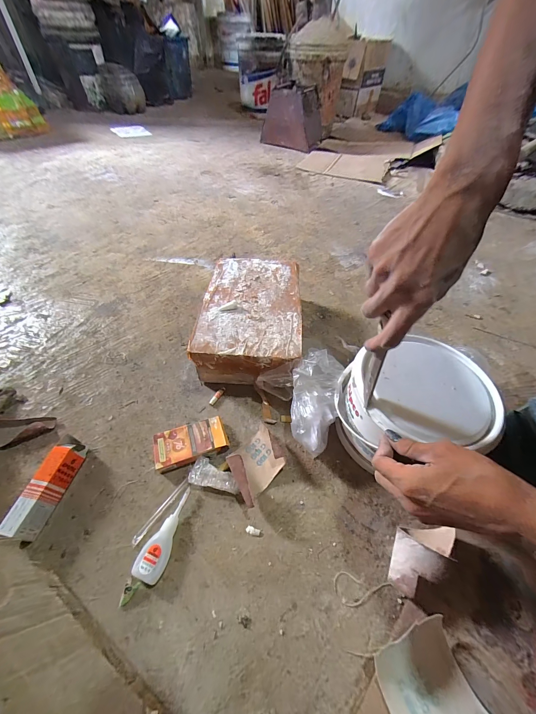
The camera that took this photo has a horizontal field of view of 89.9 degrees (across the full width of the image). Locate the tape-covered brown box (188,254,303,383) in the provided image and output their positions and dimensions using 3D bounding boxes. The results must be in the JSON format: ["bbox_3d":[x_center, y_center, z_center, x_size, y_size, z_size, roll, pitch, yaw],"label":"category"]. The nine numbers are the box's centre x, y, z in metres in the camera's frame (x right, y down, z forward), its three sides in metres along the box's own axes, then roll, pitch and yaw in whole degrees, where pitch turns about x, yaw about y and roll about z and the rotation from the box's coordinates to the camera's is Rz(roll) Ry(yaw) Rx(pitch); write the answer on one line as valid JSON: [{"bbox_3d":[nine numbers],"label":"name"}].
[{"bbox_3d":[-0.030,-0.076,0.526,0.175,0.092,0.273,4,49,0],"label":"tape-covered brown box"}]

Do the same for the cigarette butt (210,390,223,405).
[{"bbox_3d":[-0.088,0.069,0.461,0.009,0.006,0.032,24,52,16],"label":"cigarette butt"}]

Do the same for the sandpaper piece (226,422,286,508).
[{"bbox_3d":[-0.014,0.143,0.380,0.094,0.043,0.075,-33,59,-28],"label":"sandpaper piece"}]

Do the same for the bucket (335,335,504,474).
[{"bbox_3d":[0.197,0.075,0.378,0.174,0.120,0.148,-11,51,-13],"label":"bucket"}]

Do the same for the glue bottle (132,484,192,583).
[{"bbox_3d":[-0.124,0.216,0.333,0.033,0.015,0.100,17,50,11],"label":"glue bottle"}]

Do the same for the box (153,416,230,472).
[{"bbox_3d":[-0.116,0.128,0.405,0.103,0.018,0.058,-18,52,-18],"label":"box"}]

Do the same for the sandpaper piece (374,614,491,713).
[{"bbox_3d":[0.154,0.309,0.246,0.089,0.029,0.088,-14,51,-15],"label":"sandpaper piece"}]

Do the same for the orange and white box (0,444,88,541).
[{"bbox_3d":[-0.285,0.168,0.352,0.027,0.039,0.114,10,49,5],"label":"orange and white box"}]

